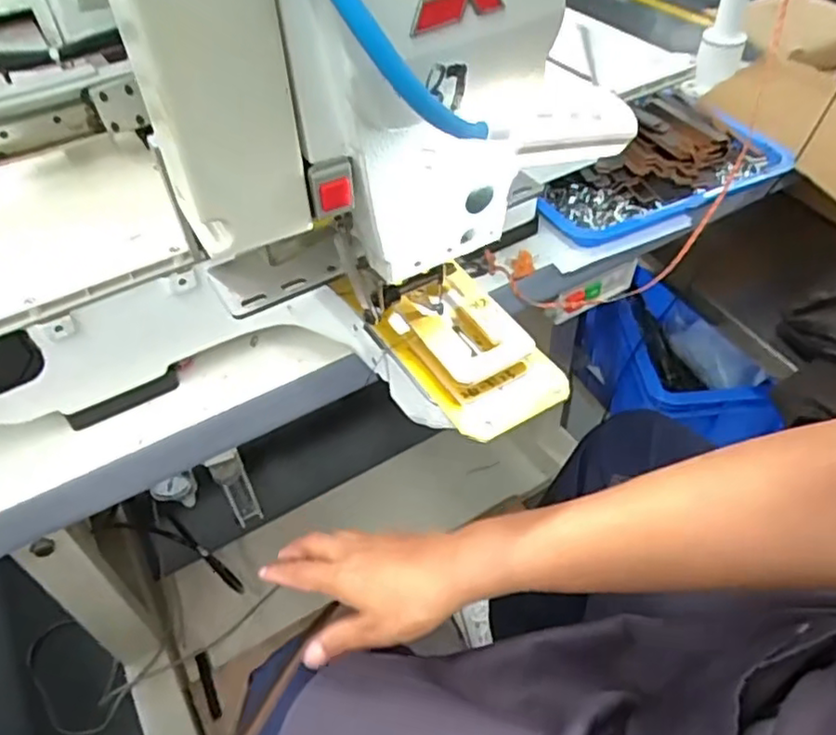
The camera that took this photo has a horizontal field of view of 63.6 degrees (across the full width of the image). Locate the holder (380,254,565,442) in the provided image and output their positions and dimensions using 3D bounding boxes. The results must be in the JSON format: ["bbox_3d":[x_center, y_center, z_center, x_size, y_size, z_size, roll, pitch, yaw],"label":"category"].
[{"bbox_3d":[0.028,-0.016,0.382,0.061,0.032,0.112,-26,51,-19],"label":"holder"}]

